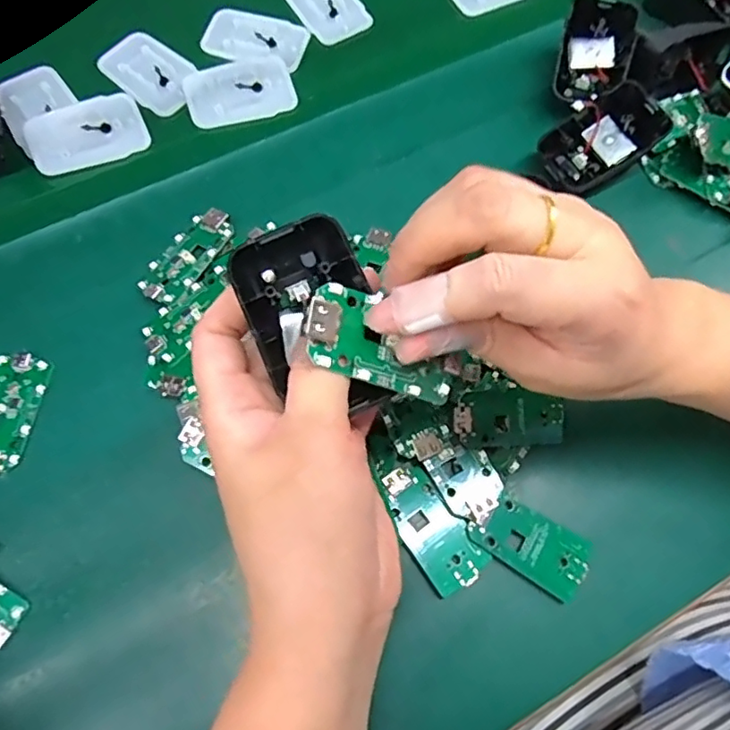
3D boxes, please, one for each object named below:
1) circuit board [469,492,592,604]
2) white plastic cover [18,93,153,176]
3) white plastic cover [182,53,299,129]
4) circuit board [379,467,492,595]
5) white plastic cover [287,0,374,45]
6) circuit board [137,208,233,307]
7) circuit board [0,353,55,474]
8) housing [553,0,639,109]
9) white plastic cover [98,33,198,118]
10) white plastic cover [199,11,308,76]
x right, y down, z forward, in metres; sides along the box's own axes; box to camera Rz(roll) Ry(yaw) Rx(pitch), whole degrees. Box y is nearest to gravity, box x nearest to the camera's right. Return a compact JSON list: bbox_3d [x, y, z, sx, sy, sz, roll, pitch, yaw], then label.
[{"bbox_3d":[0.083,0.088,0.287,0.055,0.004,0.032,33,74,9],"label":"circuit board"},{"bbox_3d":[-0.174,-0.145,0.363,0.070,0.008,0.044,-26,74,-10],"label":"white plastic cover"},{"bbox_3d":[-0.082,-0.181,0.381,0.069,0.004,0.047,-20,73,-8],"label":"white plastic cover"},{"bbox_3d":[0.032,0.080,0.286,0.029,0.004,0.063,-34,76,-12],"label":"circuit board"},{"bbox_3d":[-0.028,-0.258,0.413,0.043,0.004,0.063,-29,75,-11],"label":"white plastic cover"},{"bbox_3d":[-0.101,-0.063,0.327,0.029,0.005,0.064,30,73,8],"label":"circuit board"},{"bbox_3d":[-0.185,0.025,0.299,0.030,0.006,0.063,9,71,1],"label":"circuit board"},{"bbox_3d":[0.146,-0.197,0.365,0.043,0.023,0.065,17,105,11],"label":"housing"},{"bbox_3d":[-0.143,-0.195,0.386,0.070,0.004,0.043,38,74,10],"label":"white plastic cover"},{"bbox_3d":[-0.075,-0.226,0.398,0.071,0.004,0.042,18,72,4],"label":"white plastic cover"}]

